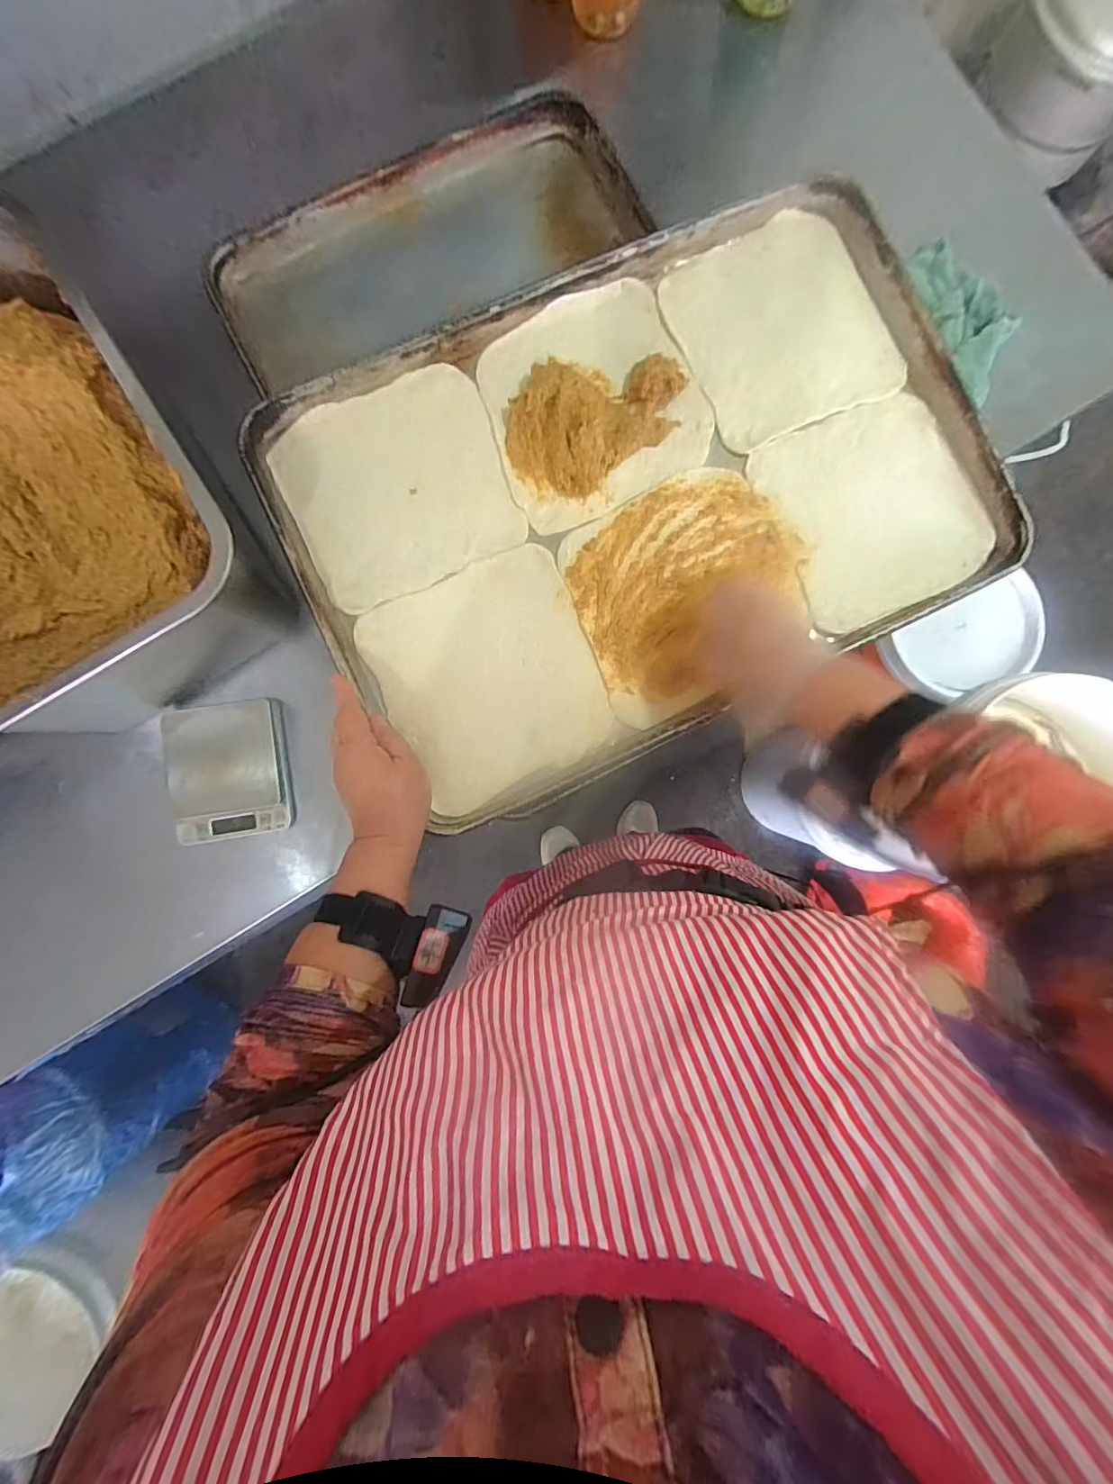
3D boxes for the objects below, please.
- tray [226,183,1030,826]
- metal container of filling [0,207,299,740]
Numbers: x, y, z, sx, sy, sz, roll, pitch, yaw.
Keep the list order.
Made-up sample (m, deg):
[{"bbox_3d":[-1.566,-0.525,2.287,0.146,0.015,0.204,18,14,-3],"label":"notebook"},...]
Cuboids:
[{"bbox_3d":[0.074,-0.221,0.453,0.586,0.029,0.397,-25,87,-3],"label":"tray"},{"bbox_3d":[-0.413,-0.188,0.412,0.271,0.133,0.356,-38,88,-3],"label":"metal container of filling"}]

